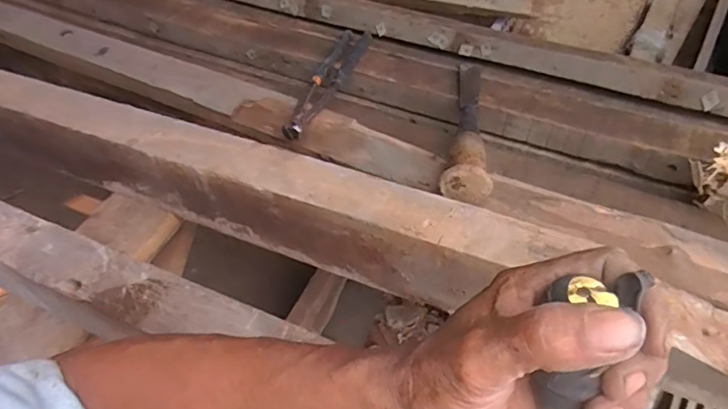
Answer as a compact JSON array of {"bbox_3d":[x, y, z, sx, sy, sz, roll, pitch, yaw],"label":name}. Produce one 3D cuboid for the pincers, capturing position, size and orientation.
[{"bbox_3d":[-0.047,-0.164,0.691,0.043,0.015,0.214,15,55,17],"label":"pincers"}]

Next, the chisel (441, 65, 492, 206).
[{"bbox_3d":[0.128,-0.100,0.617,0.049,0.051,0.241,6,53,10],"label":"chisel"}]

